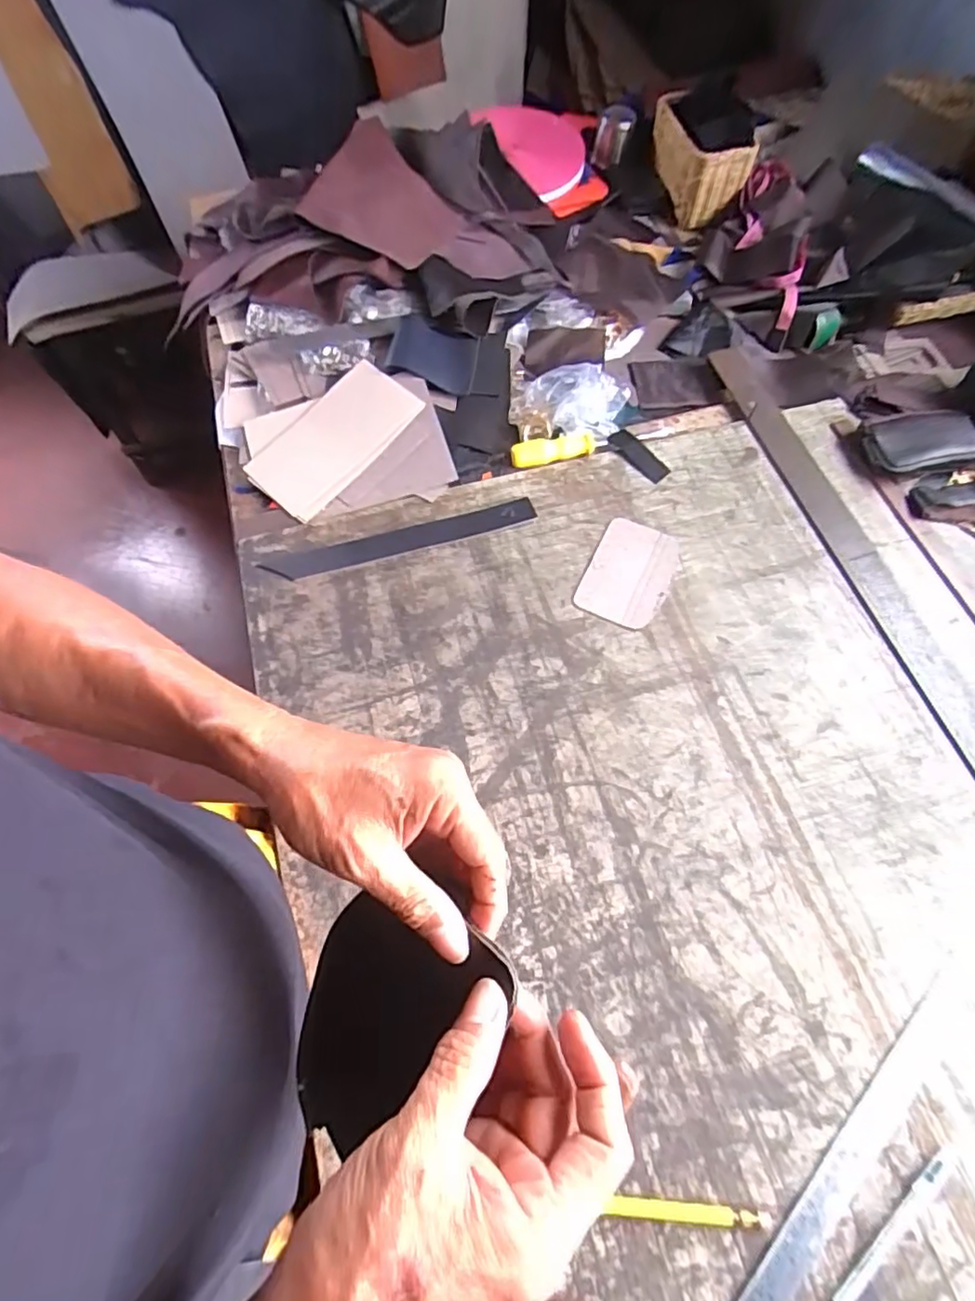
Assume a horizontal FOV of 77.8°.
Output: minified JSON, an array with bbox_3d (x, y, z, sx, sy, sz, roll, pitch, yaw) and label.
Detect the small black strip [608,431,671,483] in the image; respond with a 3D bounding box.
[{"bbox_3d":[0.175,-0.228,0.702,0.030,0.005,0.086,-28,67,-14],"label":"small black strip"}]

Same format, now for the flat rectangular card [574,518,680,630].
[{"bbox_3d":[0.148,-0.082,0.630,0.084,0.004,0.124,24,66,11],"label":"flat rectangular card"}]

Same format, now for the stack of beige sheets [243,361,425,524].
[{"bbox_3d":[-0.181,-0.251,0.716,0.111,0.009,0.202,40,79,15],"label":"stack of beige sheets"}]

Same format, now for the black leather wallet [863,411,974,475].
[{"bbox_3d":[0.502,-0.241,0.700,0.116,0.032,0.077,-7,64,-4],"label":"black leather wallet"}]

